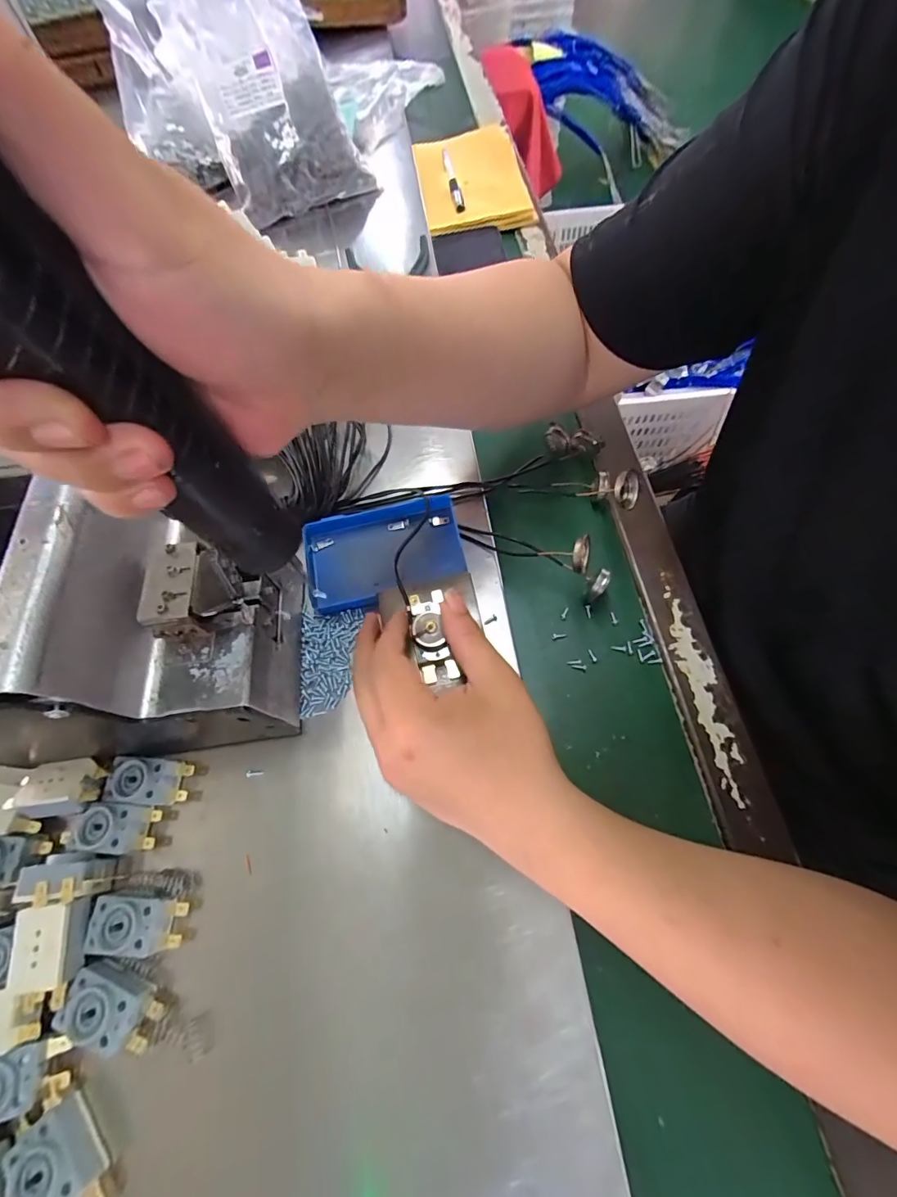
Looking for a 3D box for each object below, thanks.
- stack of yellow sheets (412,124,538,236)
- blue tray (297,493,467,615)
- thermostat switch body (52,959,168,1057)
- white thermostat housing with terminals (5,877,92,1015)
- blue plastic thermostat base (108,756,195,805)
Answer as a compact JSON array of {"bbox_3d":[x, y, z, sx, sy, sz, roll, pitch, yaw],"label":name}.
[{"bbox_3d":[0.029,-0.522,0.569,0.129,0.015,0.227,-7,65,0],"label":"stack of yellow sheets"},{"bbox_3d":[-0.049,-0.037,0.338,0.115,0.019,0.073,-18,66,-5],"label":"blue tray"},{"bbox_3d":[-0.174,0.212,0.238,0.046,0.017,0.029,15,67,10],"label":"thermostat switch body"},{"bbox_3d":[-0.213,0.182,0.240,0.031,0.012,0.056,-7,65,0],"label":"white thermostat housing with terminals"},{"bbox_3d":[-0.184,0.112,0.283,0.043,0.013,0.025,3,66,4],"label":"blue plastic thermostat base"}]

